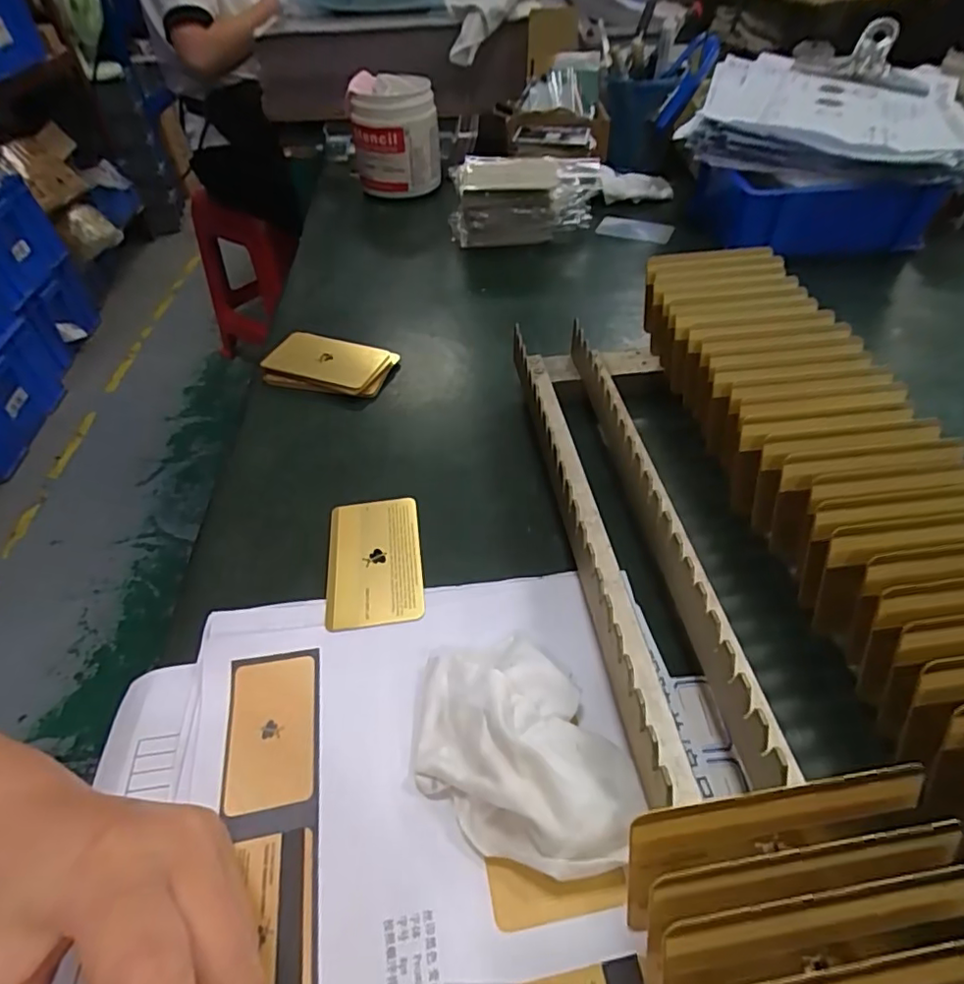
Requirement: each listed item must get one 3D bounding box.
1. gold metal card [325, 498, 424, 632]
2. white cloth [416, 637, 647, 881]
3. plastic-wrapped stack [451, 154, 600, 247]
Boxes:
[{"bbox_3d":[-0.059,0.036,0.309,0.050,0.005,0.085,-8,47,-5],"label":"gold metal card"},{"bbox_3d":[0.013,0.103,0.226,0.071,0.028,0.094,-21,50,-17],"label":"white cloth"},{"bbox_3d":[0.041,-0.297,0.581,0.148,0.069,0.079,-1,47,1],"label":"plastic-wrapped stack"}]

